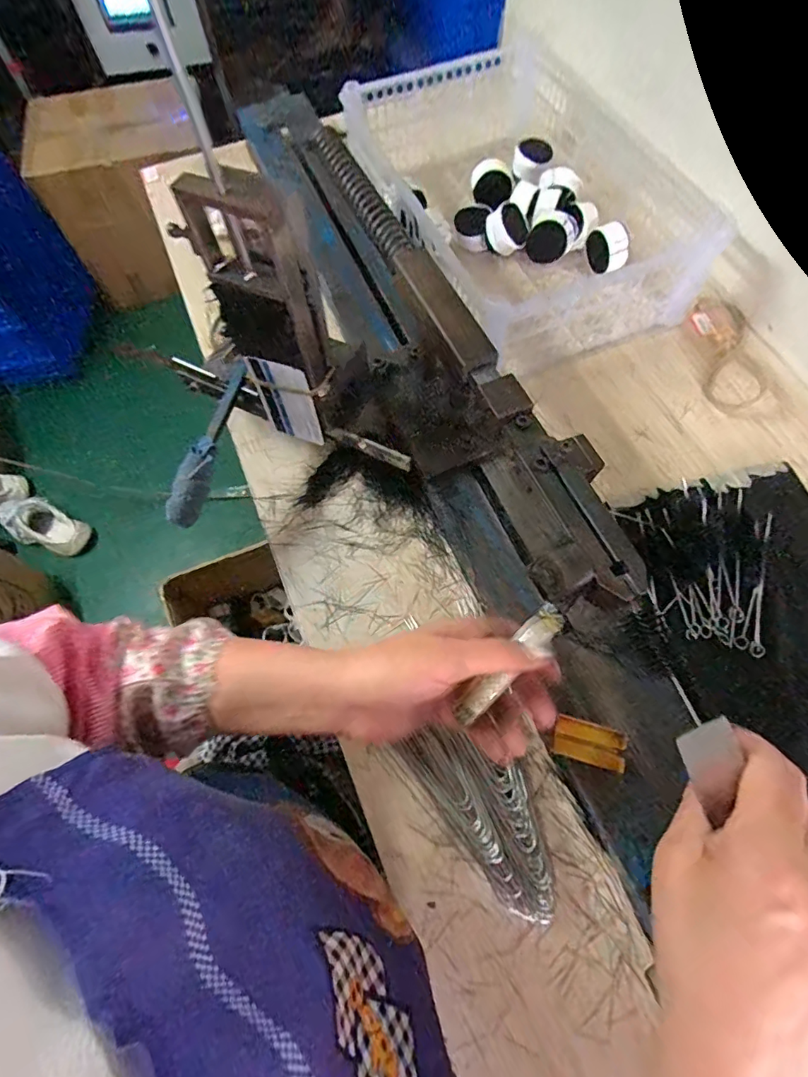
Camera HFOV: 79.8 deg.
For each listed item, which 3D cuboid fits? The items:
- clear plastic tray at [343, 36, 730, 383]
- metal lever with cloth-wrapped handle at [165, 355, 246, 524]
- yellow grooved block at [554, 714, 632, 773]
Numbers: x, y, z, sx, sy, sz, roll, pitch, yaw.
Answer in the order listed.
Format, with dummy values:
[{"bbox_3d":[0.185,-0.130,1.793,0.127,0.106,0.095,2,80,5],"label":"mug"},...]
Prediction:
[{"bbox_3d":[0.139,-0.394,0.572,0.288,0.106,0.384,-25,70,-8],"label":"clear plastic tray"},{"bbox_3d":[-0.172,-0.087,0.434,0.029,0.023,0.160,12,68,6],"label":"metal lever with cloth-wrapped handle"},{"bbox_3d":[0.138,0.152,0.361,0.051,0.012,0.029,15,92,7],"label":"yellow grooved block"}]

